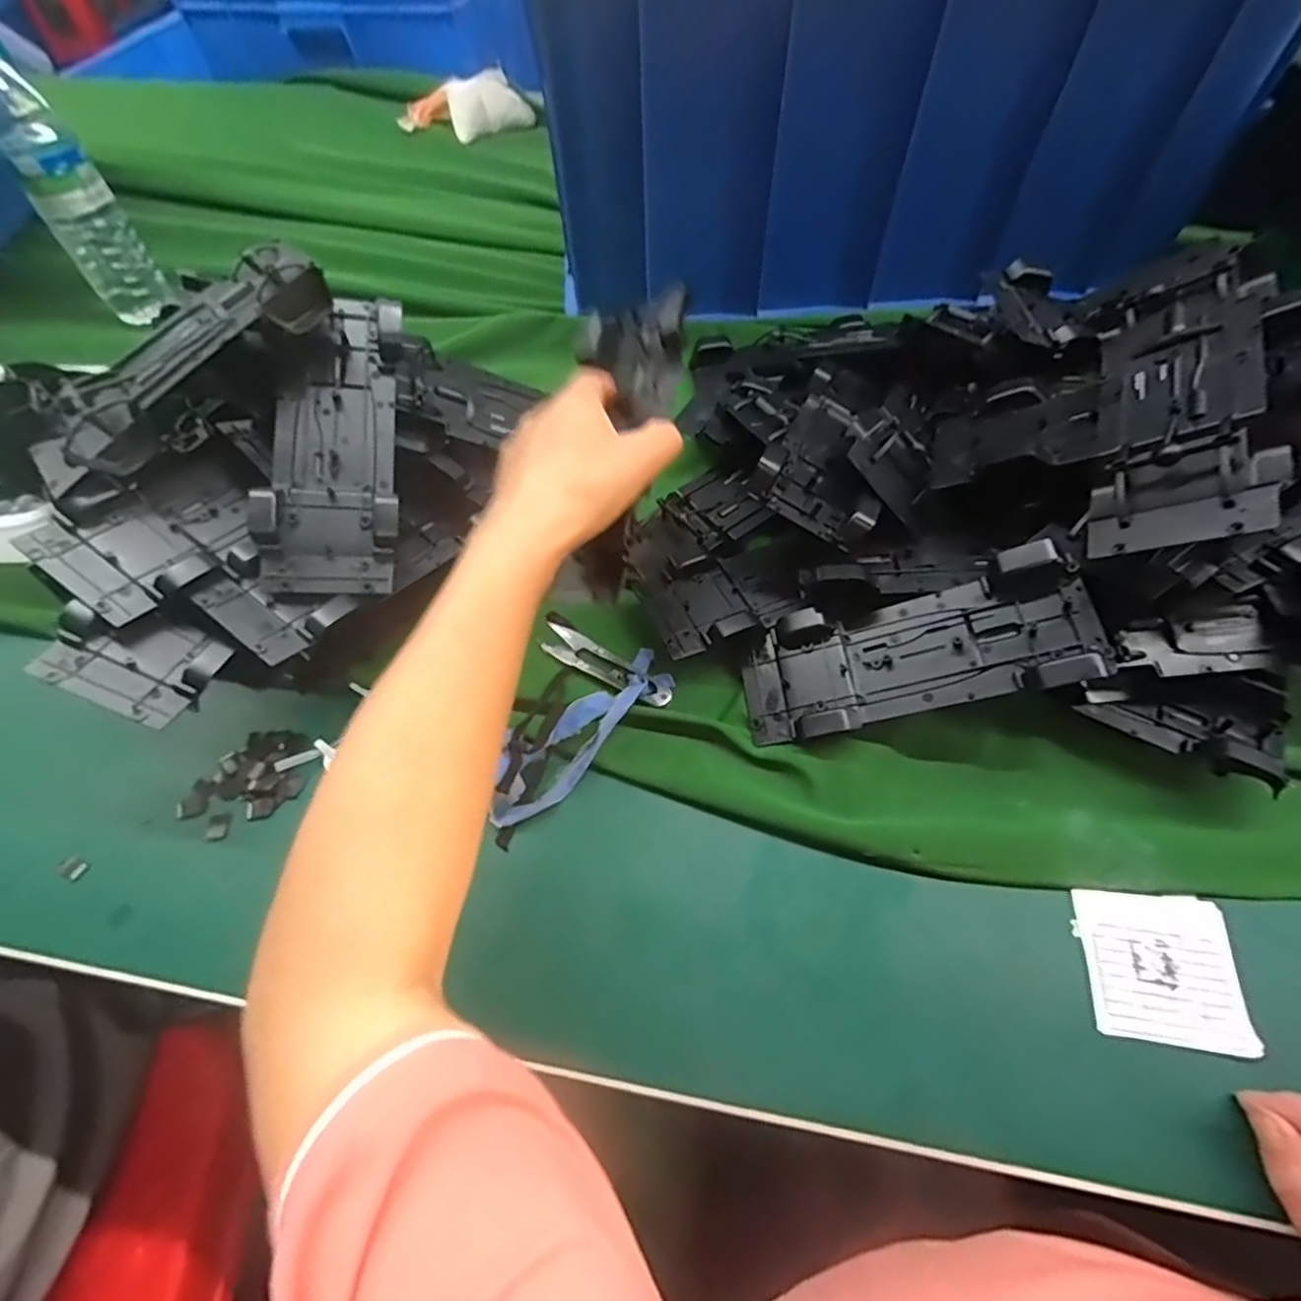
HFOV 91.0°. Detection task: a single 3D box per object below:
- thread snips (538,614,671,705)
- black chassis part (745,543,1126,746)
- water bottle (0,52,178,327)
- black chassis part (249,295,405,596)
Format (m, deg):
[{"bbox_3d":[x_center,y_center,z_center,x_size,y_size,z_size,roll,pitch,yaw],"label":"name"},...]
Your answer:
[{"bbox_3d":[-0.033,0.010,0.426,0.103,0.007,0.026,33,64,20],"label":"thread snips"},{"bbox_3d":[0.148,0.001,0.372,0.191,0.027,0.078,-17,55,20],"label":"black chassis part"},{"bbox_3d":[-0.528,-0.416,0.583,0.063,0.211,0.064,-33,62,-18],"label":"water bottle"},{"bbox_3d":[-0.188,-0.129,0.391,0.072,0.030,0.187,2,78,3],"label":"black chassis part"}]

